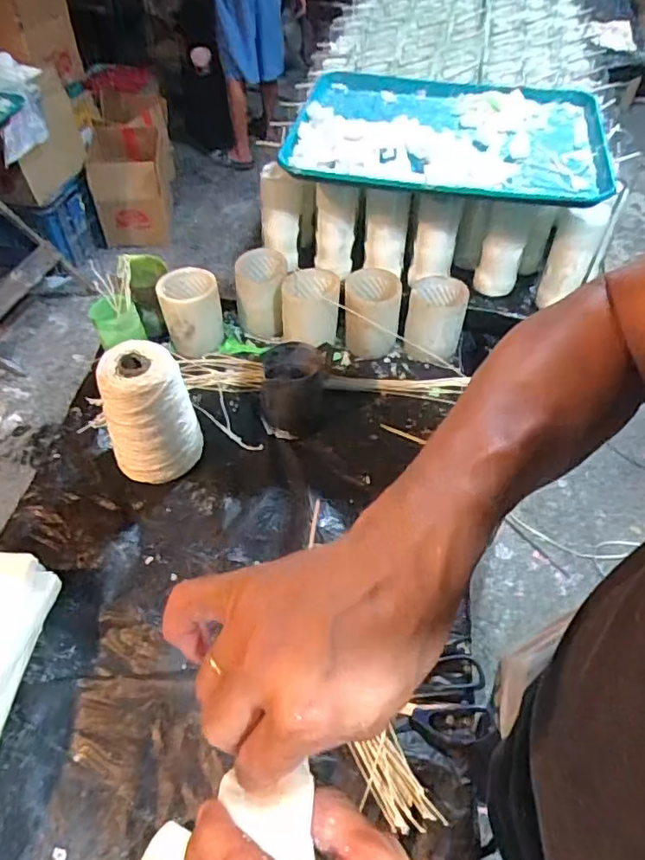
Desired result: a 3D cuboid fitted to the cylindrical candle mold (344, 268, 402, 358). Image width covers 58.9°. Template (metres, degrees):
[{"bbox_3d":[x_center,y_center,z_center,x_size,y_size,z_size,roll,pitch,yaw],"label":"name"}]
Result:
[{"bbox_3d":[0.076,-0.180,0.897,0.084,0.117,0.071,4,52,3],"label":"cylindrical candle mold"}]

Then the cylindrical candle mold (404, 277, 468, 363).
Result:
[{"bbox_3d":[0.173,-0.173,0.888,0.084,0.108,0.077,8,52,6],"label":"cylindrical candle mold"}]

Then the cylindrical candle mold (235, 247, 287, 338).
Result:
[{"bbox_3d":[-0.098,-0.214,0.925,0.082,0.121,0.086,-3,52,-3],"label":"cylindrical candle mold"}]

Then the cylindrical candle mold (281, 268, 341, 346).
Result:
[{"bbox_3d":[-0.019,-0.187,0.907,0.089,0.106,0.077,3,51,2],"label":"cylindrical candle mold"}]

